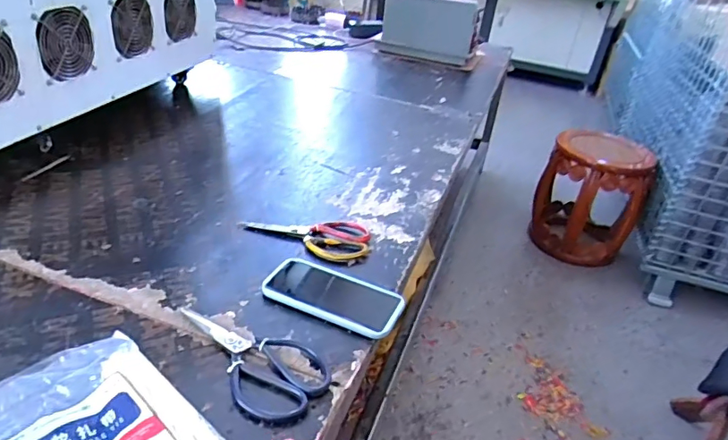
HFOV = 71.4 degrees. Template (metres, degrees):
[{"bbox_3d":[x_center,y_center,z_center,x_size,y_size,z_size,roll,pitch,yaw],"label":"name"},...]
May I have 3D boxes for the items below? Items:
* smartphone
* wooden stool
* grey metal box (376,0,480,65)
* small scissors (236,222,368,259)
[{"bbox_3d":[-0.037,0.093,0.636,0.168,0.009,0.080,20,40,17],"label":"smartphone"},{"bbox_3d":[0.774,-0.090,1.755,0.321,0.353,0.343,23,35,23],"label":"wooden stool"},{"bbox_3d":[0.208,-0.642,1.650,0.310,0.214,0.178,13,32,8],"label":"grey metal box"},{"bbox_3d":[-0.087,0.019,0.761,0.195,0.015,0.081,15,33,12],"label":"small scissors"}]

